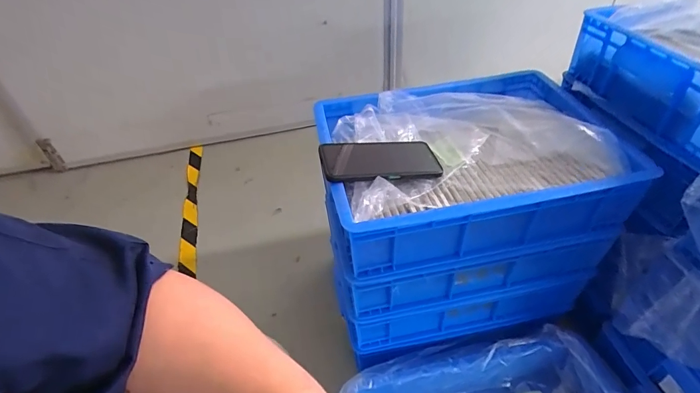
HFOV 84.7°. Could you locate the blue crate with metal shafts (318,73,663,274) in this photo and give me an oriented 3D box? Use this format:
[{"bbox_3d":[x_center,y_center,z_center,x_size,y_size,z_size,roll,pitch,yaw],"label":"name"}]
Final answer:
[{"bbox_3d":[0.171,-0.057,0.590,0.417,0.130,0.296,-9,42,-5],"label":"blue crate with metal shafts"}]

